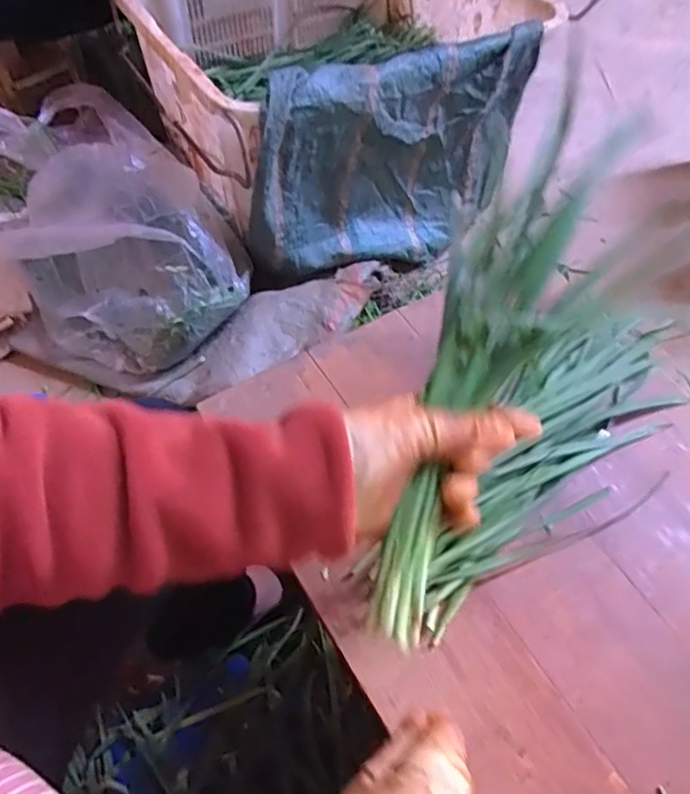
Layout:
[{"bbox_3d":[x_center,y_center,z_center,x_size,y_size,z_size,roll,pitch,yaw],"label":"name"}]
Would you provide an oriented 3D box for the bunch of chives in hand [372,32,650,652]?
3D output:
[{"bbox_3d":[0.099,-0.031,0.346,0.102,0.028,0.353,23,76,11],"label":"bunch of chives in hand"}]

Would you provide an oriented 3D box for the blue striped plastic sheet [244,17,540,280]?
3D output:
[{"bbox_3d":[0.090,-0.387,0.989,0.538,0.337,0.103,-22,62,-17],"label":"blue striped plastic sheet"}]

